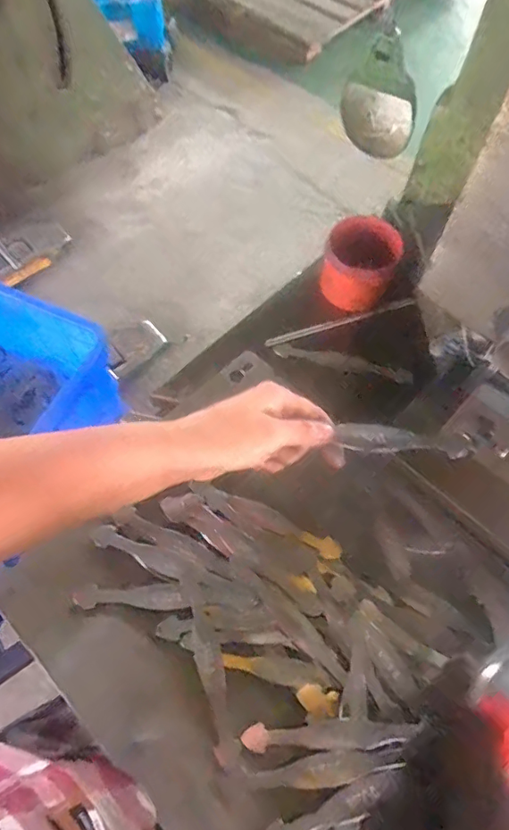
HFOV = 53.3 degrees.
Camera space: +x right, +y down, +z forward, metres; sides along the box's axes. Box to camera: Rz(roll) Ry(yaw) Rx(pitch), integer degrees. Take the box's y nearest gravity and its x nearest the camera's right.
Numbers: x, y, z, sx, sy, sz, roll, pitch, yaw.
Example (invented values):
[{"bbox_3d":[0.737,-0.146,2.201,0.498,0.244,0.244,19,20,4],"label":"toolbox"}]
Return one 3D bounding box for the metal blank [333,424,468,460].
[{"bbox_3d":[0.110,0.021,0.384,0.095,0.005,0.021,8,104,7],"label":"metal blank"}]

